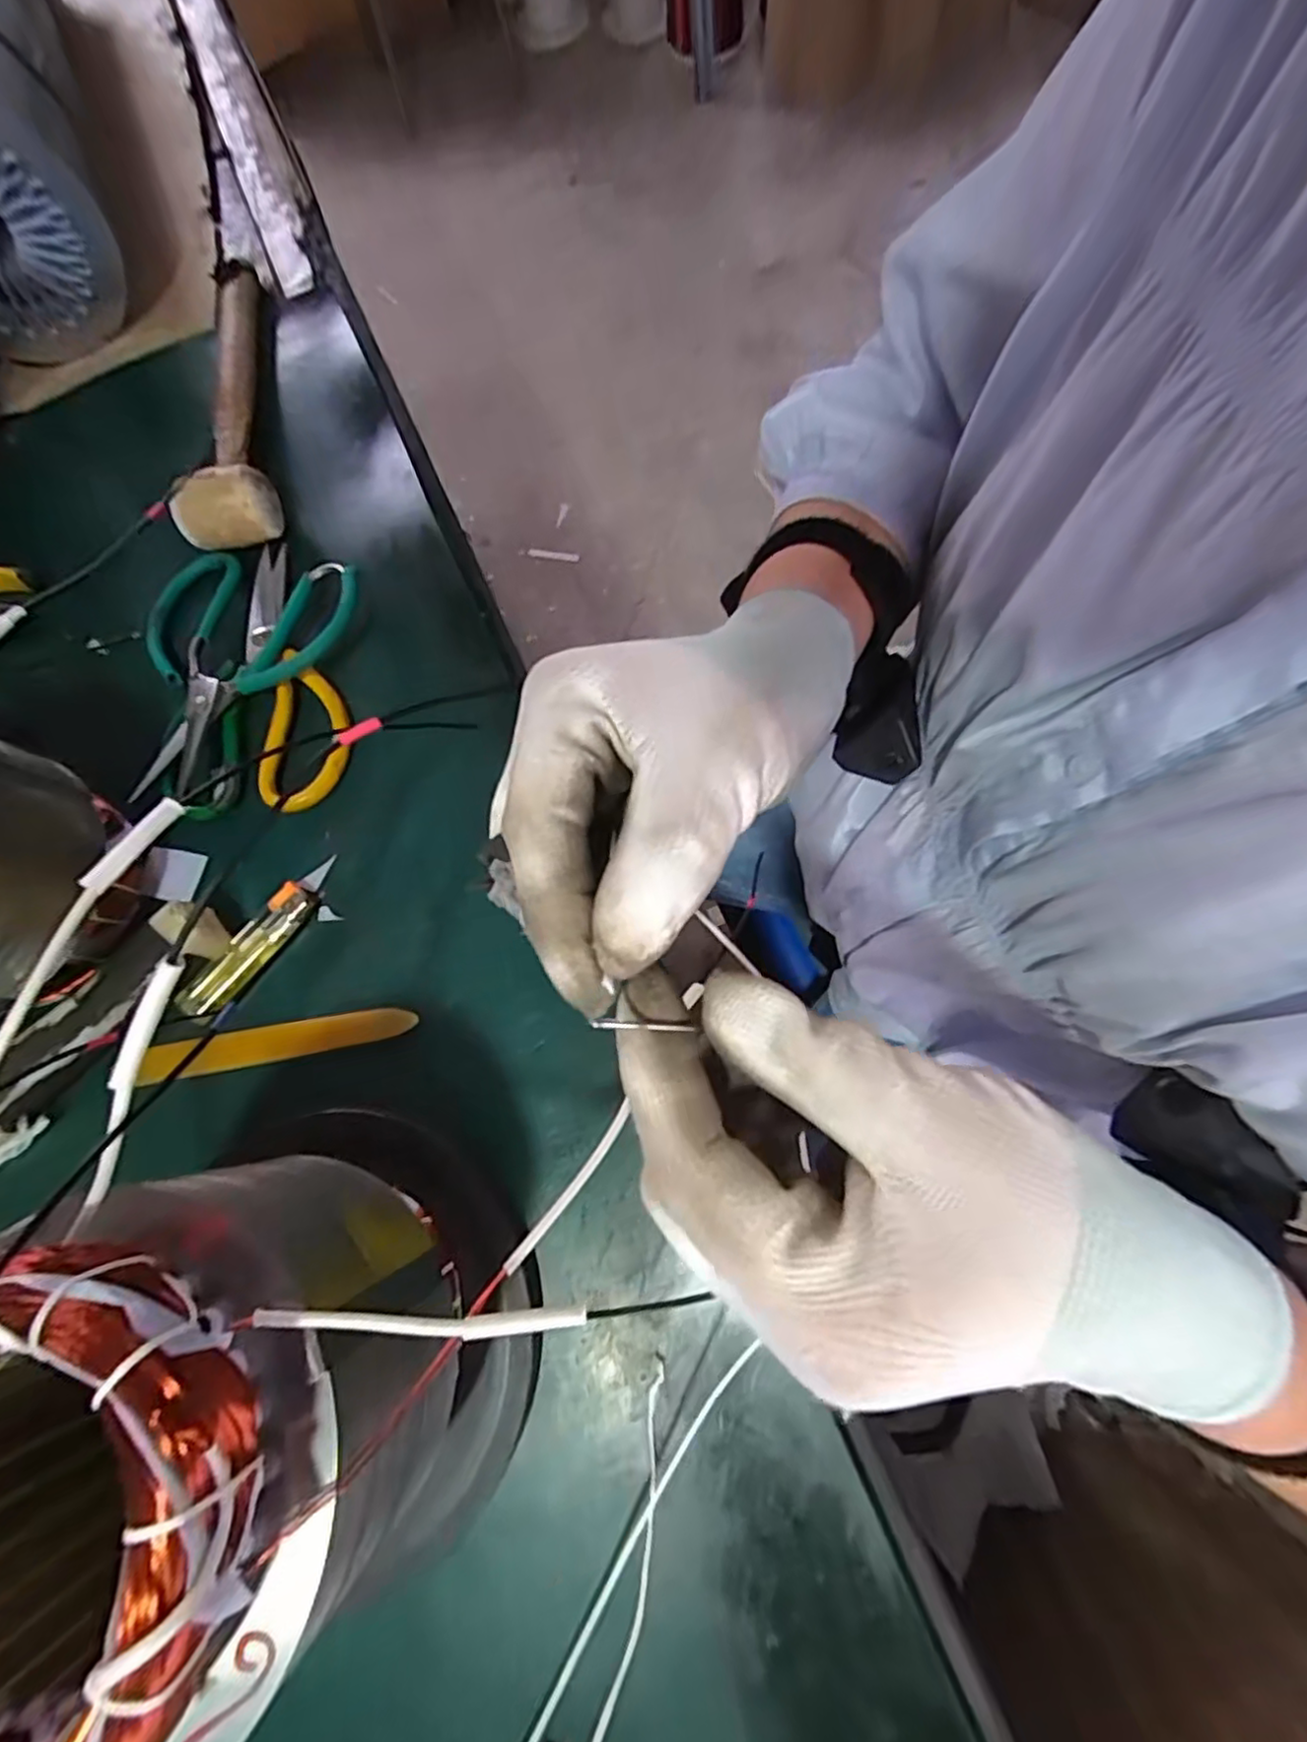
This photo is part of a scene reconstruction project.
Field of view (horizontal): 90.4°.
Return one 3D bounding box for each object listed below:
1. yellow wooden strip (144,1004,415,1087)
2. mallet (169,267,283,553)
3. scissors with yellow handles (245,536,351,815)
[{"bbox_3d":[-0.196,0.091,0.347,0.139,0.007,0.019,-10,73,-1],"label":"yellow wooden strip"},{"bbox_3d":[-0.301,-0.348,0.464,0.064,0.040,0.273,-10,73,-1],"label":"mallet"},{"bbox_3d":[-0.227,-0.133,0.405,0.058,0.013,0.199,-15,73,-3],"label":"scissors with yellow handles"}]

